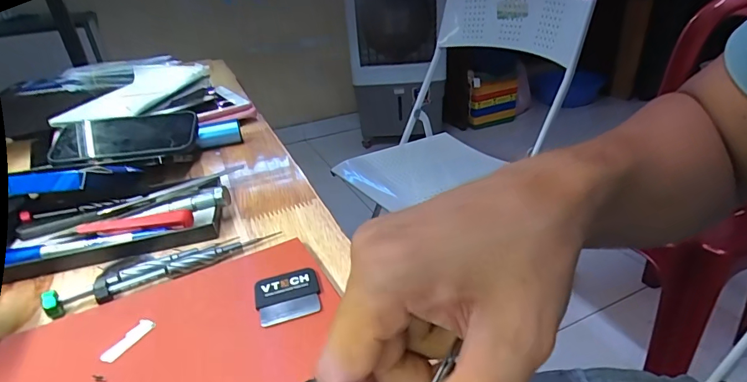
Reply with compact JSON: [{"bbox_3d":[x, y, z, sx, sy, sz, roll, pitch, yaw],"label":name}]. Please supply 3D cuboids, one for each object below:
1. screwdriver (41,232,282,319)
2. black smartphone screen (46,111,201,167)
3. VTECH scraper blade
[{"bbox_3d":[-0.142,0.053,0.296,0.151,0.012,0.019,-18,32,-23],"label":"screwdriver"},{"bbox_3d":[-0.277,-0.062,0.469,0.142,0.013,0.071,-8,53,-10],"label":"black smartphone screen"},{"bbox_3d":[-0.054,0.066,0.265,0.039,0.006,0.040,-12,30,-14],"label":"VTECH scraper blade"}]

